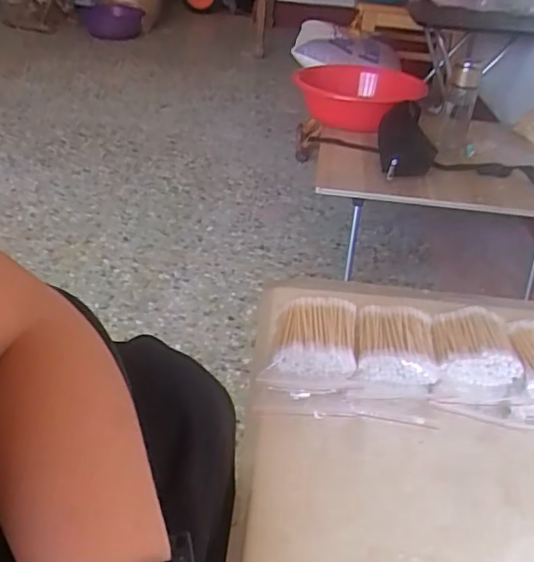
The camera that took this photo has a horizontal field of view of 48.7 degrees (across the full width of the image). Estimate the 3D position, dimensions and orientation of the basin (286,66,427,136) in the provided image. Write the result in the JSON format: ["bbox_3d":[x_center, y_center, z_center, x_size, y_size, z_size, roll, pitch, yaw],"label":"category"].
[{"bbox_3d":[0.246,-0.512,1.626,0.343,0.140,0.368,4,34,-2],"label":"basin"}]

